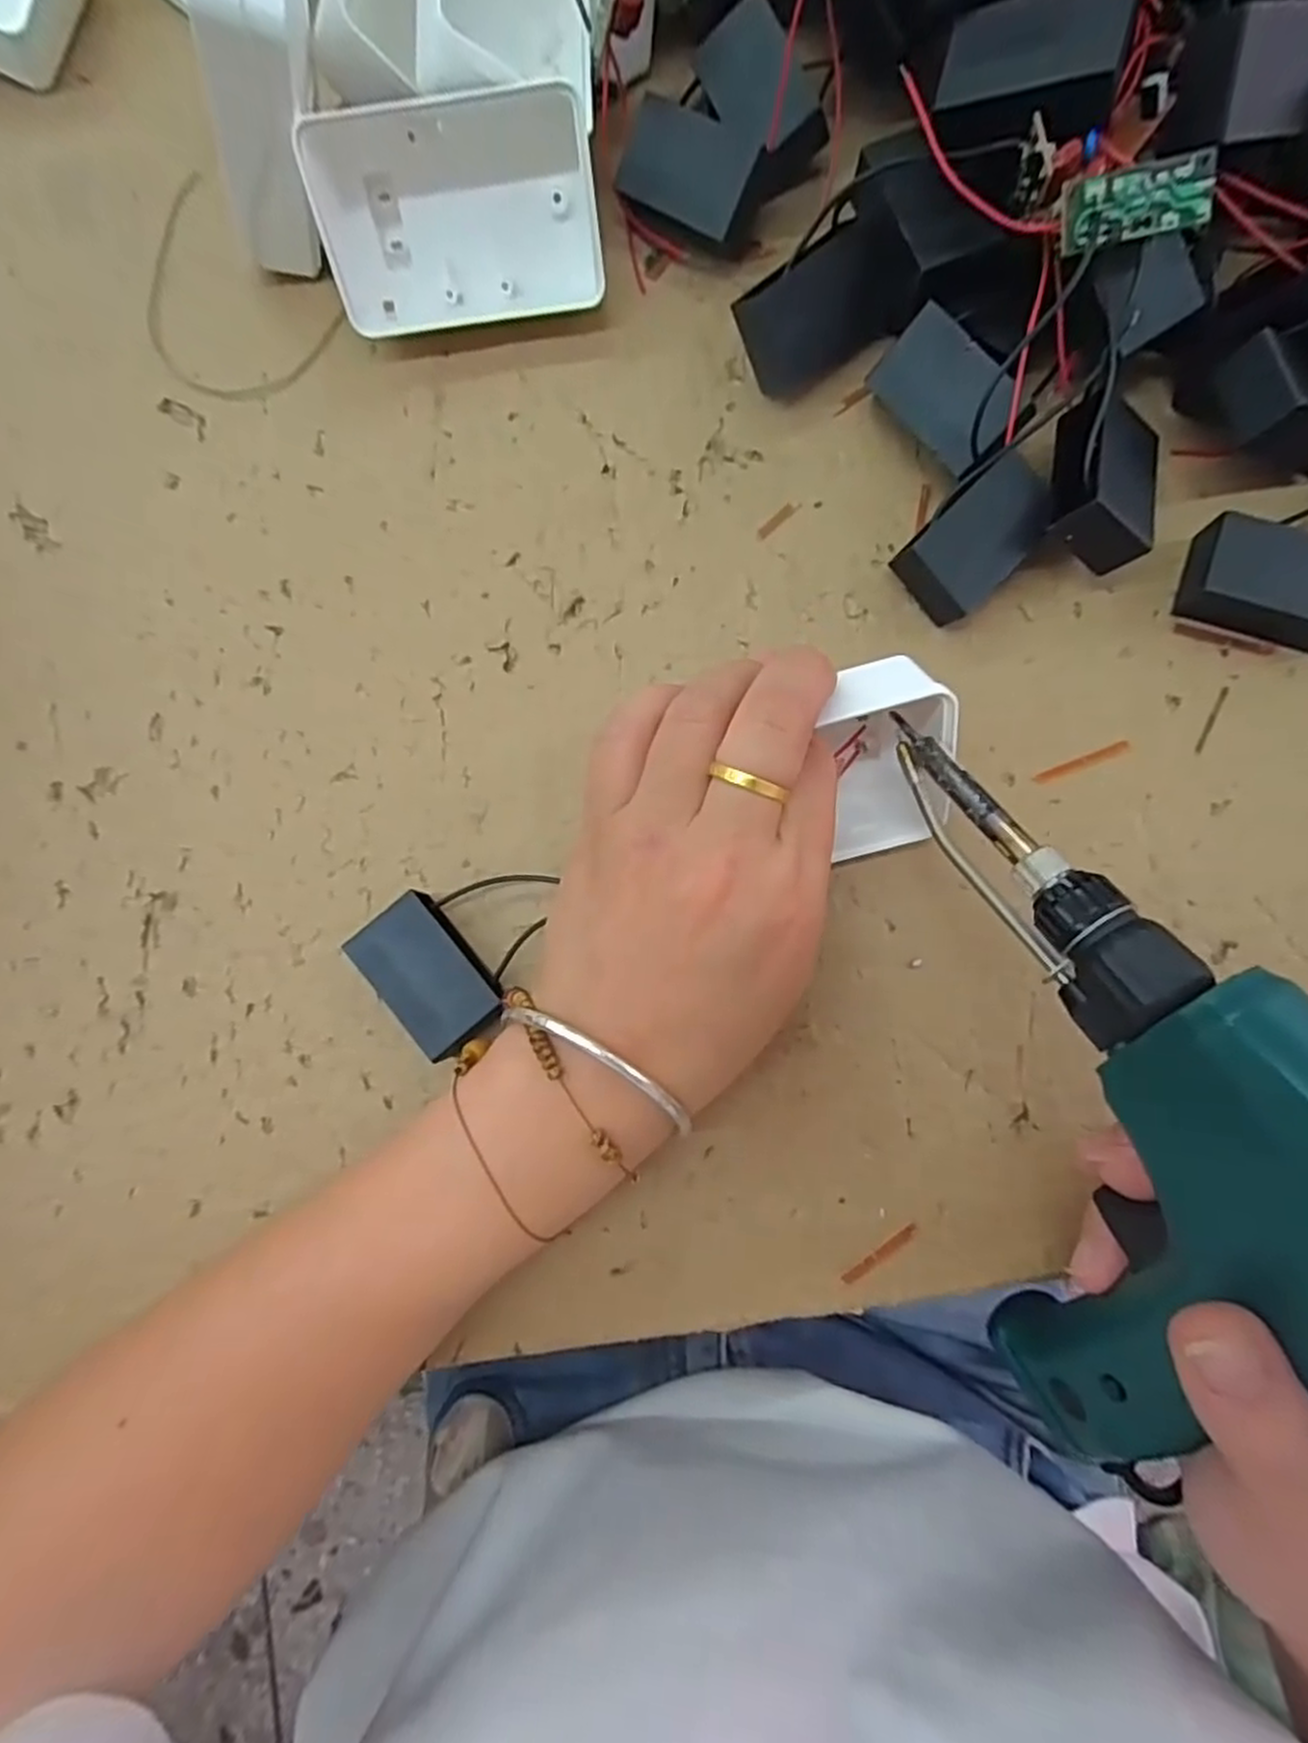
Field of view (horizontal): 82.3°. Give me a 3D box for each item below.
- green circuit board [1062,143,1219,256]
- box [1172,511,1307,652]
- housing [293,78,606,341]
[{"bbox_3d":[0.135,-0.186,0.207,0.044,0.004,0.017,-14,116,-2],"label":"green circuit board"},{"bbox_3d":[0.199,-0.093,0.241,0.050,0.017,0.032,22,86,5],"label":"box"},{"bbox_3d":[-0.066,-0.220,0.253,0.090,0.059,0.021,-6,46,2],"label":"housing"}]

